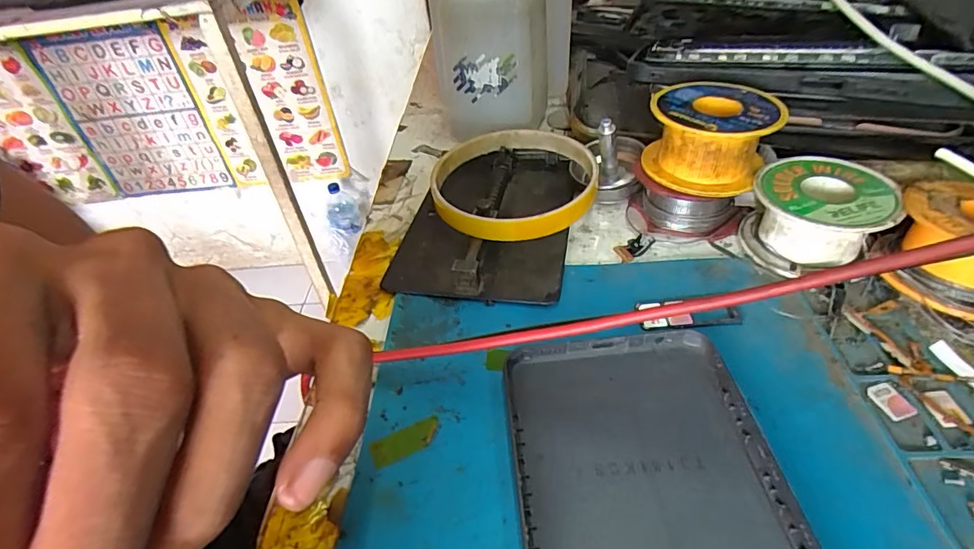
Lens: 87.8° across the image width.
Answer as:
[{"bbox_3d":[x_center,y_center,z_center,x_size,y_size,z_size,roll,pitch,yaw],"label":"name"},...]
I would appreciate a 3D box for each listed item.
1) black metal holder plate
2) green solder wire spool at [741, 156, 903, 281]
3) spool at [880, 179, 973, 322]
[{"bbox_3d":[0.001,-0.031,0.252,0.079,0.015,0.113,5,44,13],"label":"black metal holder plate"},{"bbox_3d":[0.139,-0.025,0.214,0.050,0.030,0.048,-4,43,3],"label":"green solder wire spool"},{"bbox_3d":[0.184,-0.007,0.187,0.057,0.032,0.045,25,51,30],"label":"spool"}]

